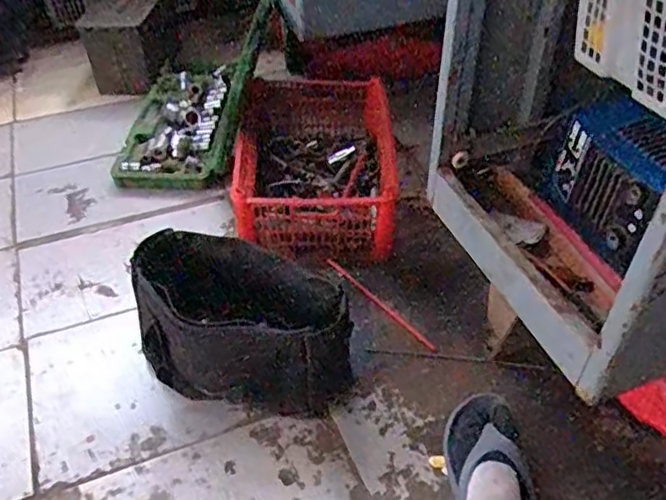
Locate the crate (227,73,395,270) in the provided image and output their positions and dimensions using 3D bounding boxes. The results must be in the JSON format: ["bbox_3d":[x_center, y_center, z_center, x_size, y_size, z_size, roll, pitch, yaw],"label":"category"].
[{"bbox_3d":[-0.038,-0.167,1.229,0.302,0.157,0.385,-1,45,1],"label":"crate"}]

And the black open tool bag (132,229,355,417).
[{"bbox_3d":[-0.136,0.099,0.928,0.324,0.194,0.183,4,45,6],"label":"black open tool bag"}]

